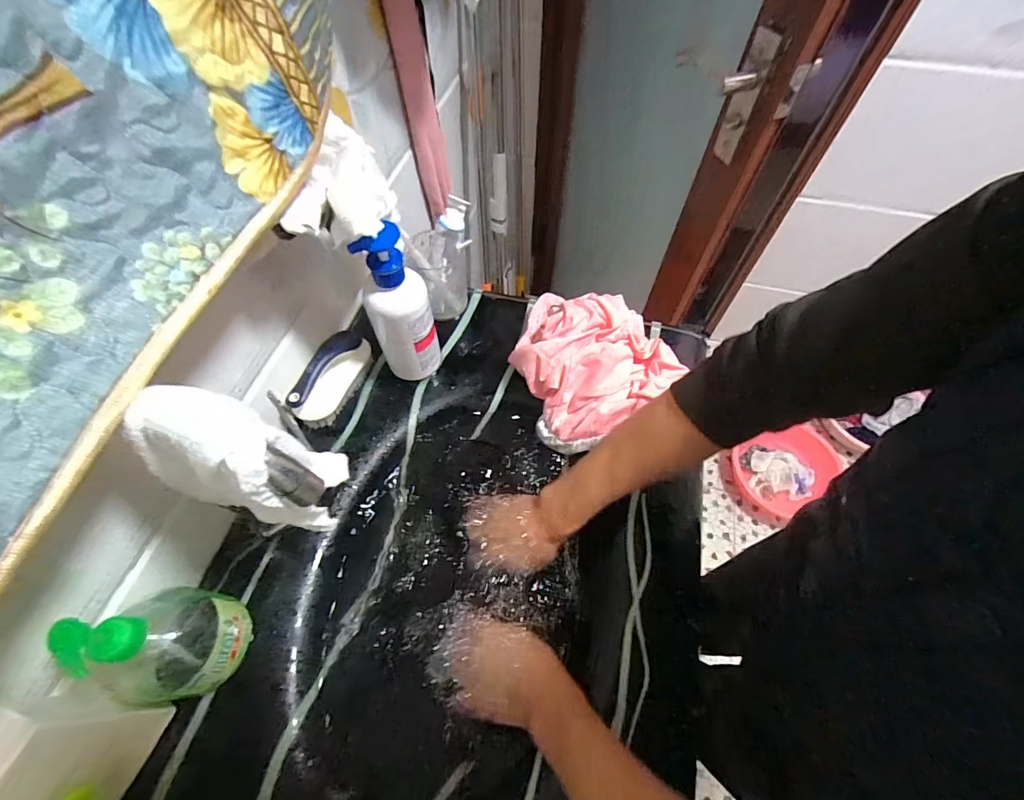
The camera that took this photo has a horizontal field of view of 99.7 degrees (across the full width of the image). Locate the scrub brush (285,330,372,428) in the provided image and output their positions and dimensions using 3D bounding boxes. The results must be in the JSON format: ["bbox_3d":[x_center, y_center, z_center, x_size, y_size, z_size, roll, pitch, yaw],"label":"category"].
[{"bbox_3d":[-0.228,-0.033,0.547,0.045,0.064,0.129,23,62,13],"label":"scrub brush"}]

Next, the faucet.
[{"bbox_3d":[-0.181,0.044,0.308,0.106,0.120,0.080,28,64,15],"label":"faucet"}]

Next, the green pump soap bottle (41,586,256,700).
[{"bbox_3d":[-0.290,0.203,0.363,0.074,0.177,0.084,0,60,0],"label":"green pump soap bottle"}]

